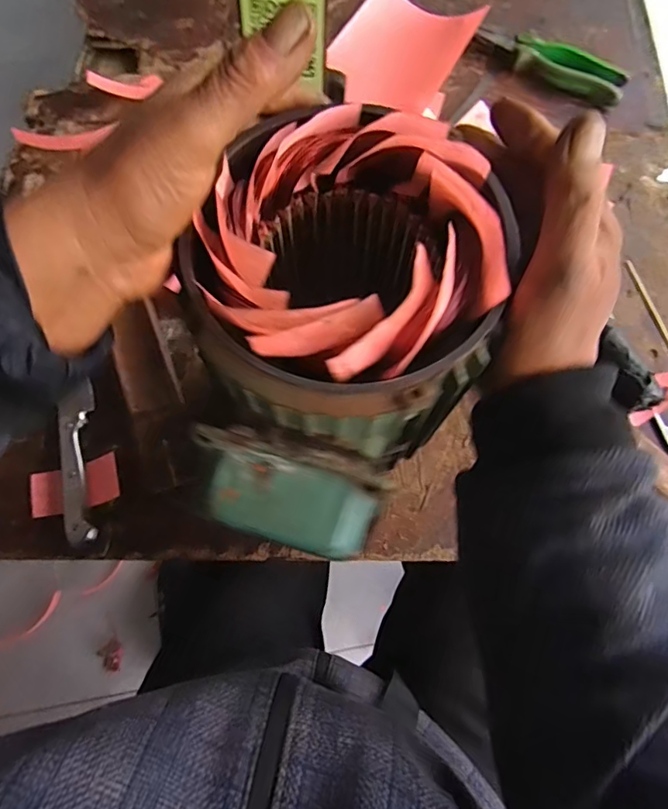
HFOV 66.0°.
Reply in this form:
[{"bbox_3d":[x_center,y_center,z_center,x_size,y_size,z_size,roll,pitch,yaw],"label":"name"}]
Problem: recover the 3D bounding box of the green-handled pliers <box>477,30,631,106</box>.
[{"bbox_3d":[0.245,-0.389,0.586,0.174,0.022,0.052,30,73,8],"label":"green-handled pliers"}]

